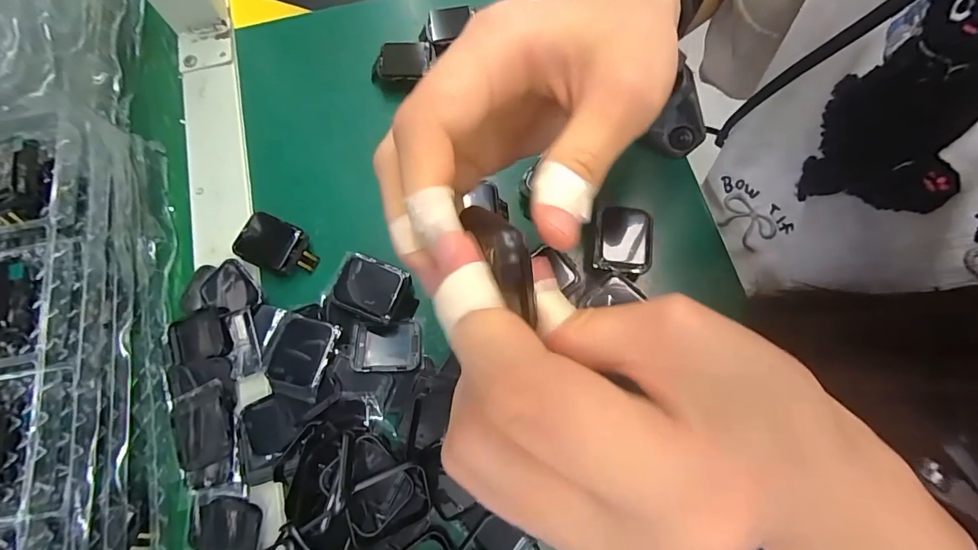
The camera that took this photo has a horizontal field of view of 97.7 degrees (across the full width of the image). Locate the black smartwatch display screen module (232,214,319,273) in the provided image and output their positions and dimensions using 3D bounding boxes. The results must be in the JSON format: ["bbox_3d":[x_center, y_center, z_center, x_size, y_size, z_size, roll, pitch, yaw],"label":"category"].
[{"bbox_3d":[-0.135,-0.018,0.274,0.047,0.017,0.030,21,75,6],"label":"black smartwatch display screen module"}]

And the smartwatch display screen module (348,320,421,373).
[{"bbox_3d":[-0.062,0.042,0.256,0.040,0.008,0.032,-6,73,-2],"label":"smartwatch display screen module"}]

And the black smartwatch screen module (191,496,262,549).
[{"bbox_3d":[-0.141,0.141,0.227,0.037,0.005,0.040,3,73,1],"label":"black smartwatch screen module"}]

